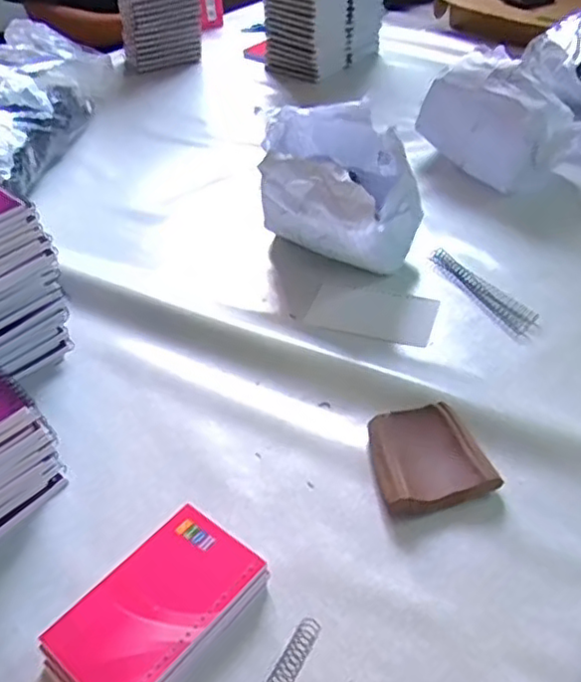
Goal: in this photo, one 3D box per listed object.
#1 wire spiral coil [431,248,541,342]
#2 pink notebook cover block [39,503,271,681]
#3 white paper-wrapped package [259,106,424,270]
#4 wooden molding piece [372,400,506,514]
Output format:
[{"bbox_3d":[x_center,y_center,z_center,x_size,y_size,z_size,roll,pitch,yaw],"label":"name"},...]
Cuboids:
[{"bbox_3d":[0.204,-0.054,0.687,0.040,0.016,0.156,-21,44,-18],"label":"wire spiral coil"},{"bbox_3d":[-0.087,0.179,0.427,0.087,0.033,0.135,28,51,31],"label":"pink notebook cover block"},{"bbox_3d":[0.044,-0.167,0.730,0.211,0.137,0.139,30,51,32],"label":"white paper-wrapped package"},{"bbox_3d":[0.110,0.091,0.515,0.087,0.023,0.087,-8,42,-5],"label":"wooden molding piece"}]

